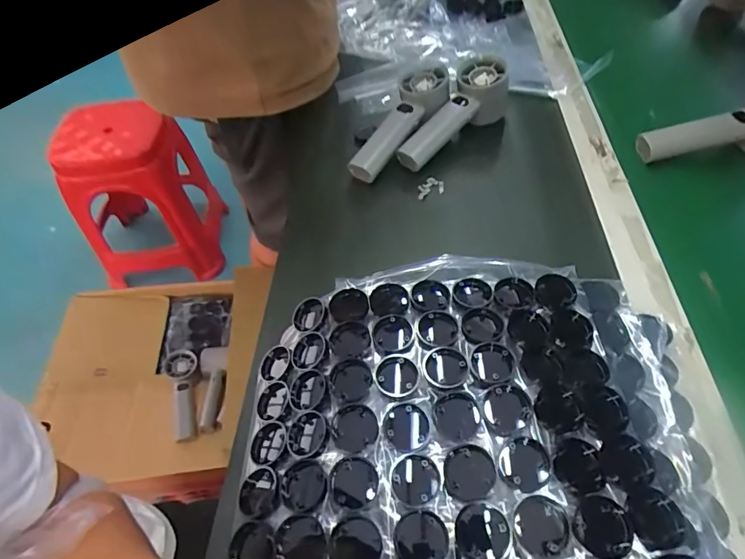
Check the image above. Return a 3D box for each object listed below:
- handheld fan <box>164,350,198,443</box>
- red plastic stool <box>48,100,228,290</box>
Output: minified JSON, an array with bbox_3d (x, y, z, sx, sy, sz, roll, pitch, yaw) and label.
[{"bbox_3d":[-0.333,0.204,0.795,0.052,0.031,0.159,-13,67,-6],"label":"handheld fan"},{"bbox_3d":[-0.656,-0.231,1.291,0.343,0.398,0.343,-13,53,-6],"label":"red plastic stool"}]

